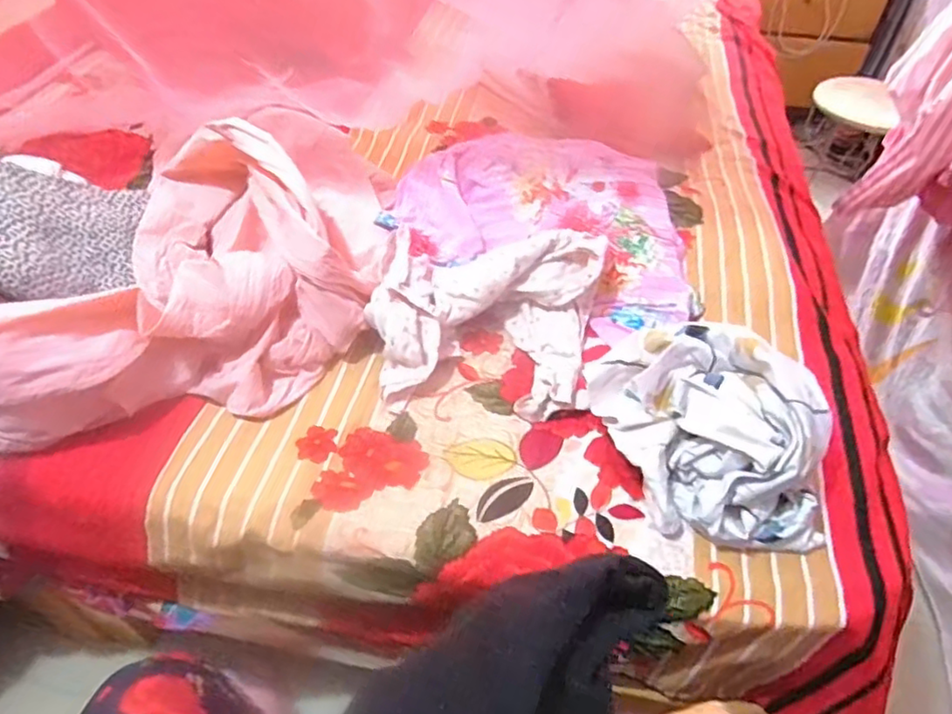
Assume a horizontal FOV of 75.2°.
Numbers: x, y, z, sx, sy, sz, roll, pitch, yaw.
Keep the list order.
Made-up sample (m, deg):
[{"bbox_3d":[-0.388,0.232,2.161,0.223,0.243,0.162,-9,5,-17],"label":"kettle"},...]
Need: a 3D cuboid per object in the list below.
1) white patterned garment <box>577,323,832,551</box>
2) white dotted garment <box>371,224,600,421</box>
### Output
[{"bbox_3d":[0.208,0.055,0.548,0.166,0.086,0.219,-17,51,-16],"label":"white patterned garment"},{"bbox_3d":[0.006,-0.046,0.652,0.228,0.085,0.201,10,49,7],"label":"white dotted garment"}]

